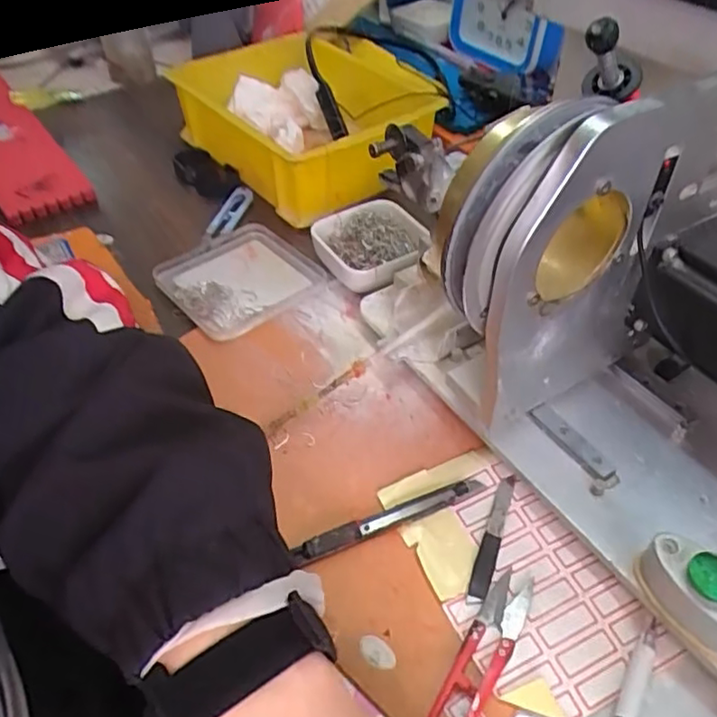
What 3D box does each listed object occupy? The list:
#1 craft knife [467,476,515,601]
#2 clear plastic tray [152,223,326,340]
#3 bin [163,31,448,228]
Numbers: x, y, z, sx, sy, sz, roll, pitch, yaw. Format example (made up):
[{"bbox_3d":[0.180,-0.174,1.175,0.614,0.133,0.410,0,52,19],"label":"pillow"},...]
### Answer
[{"bbox_3d":[0.075,0.099,0.356,0.010,0.004,0.083,15,48,16],"label":"craft knife"},{"bbox_3d":[-0.098,-0.067,0.525,0.115,0.010,0.110,-32,53,-26],"label":"clear plastic tray"},{"bbox_3d":[-0.051,-0.240,0.640,0.201,0.094,0.240,-29,52,-24],"label":"bin"}]

